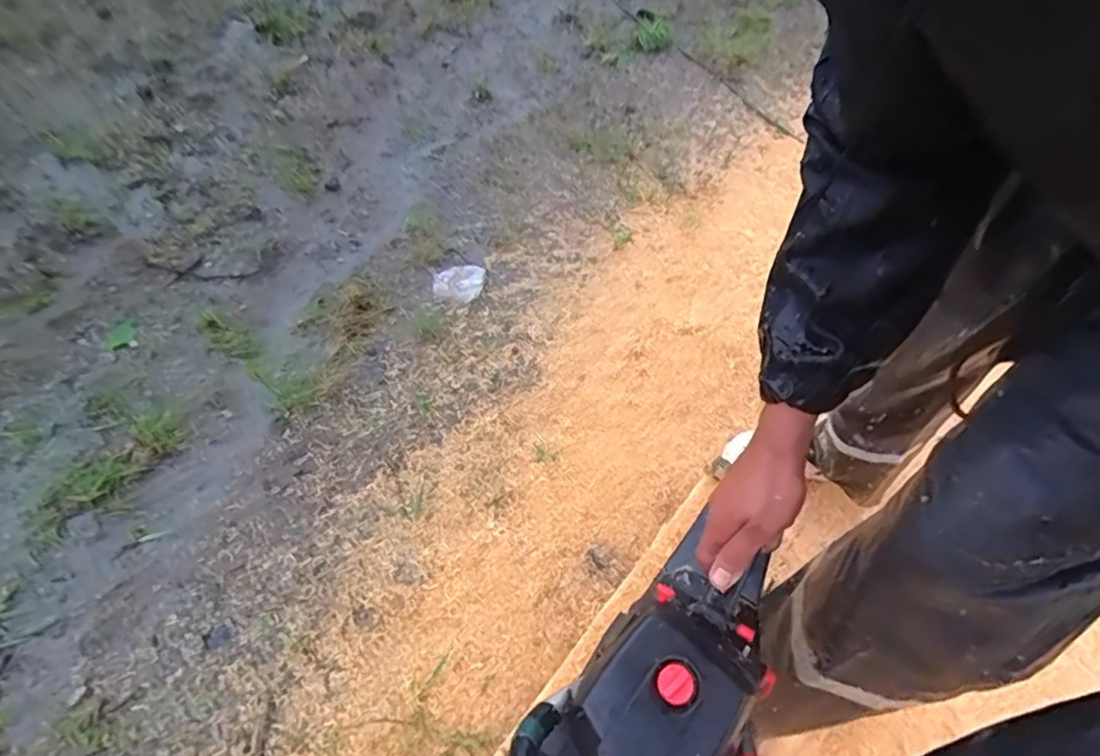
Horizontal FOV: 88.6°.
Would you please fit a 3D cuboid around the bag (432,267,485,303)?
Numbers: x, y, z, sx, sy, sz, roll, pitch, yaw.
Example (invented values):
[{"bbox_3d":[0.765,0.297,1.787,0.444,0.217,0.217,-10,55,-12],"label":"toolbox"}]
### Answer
[{"bbox_3d":[-0.251,-0.255,1.535,0.137,0.013,0.126,1,62,3],"label":"bag"}]

